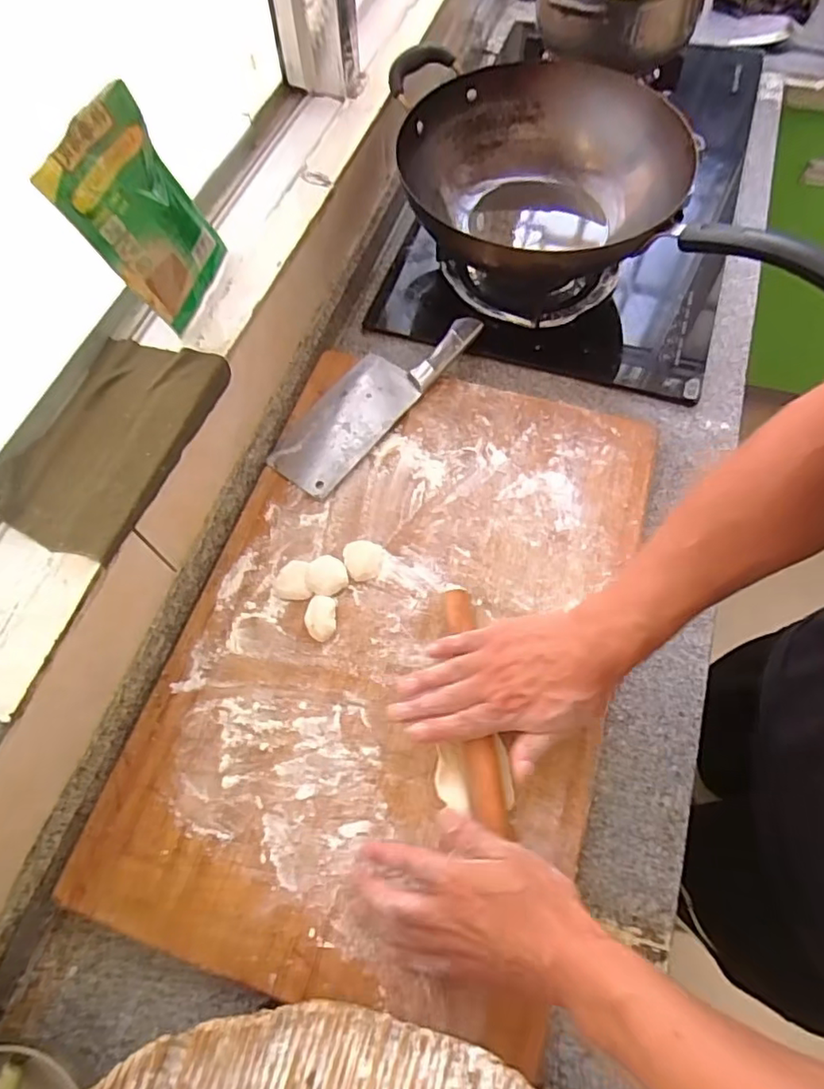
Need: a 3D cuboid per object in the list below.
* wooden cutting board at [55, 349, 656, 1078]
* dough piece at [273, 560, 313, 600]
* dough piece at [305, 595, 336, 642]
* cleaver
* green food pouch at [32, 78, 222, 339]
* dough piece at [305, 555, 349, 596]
[{"bbox_3d":[-0.009,0.080,0.554,0.378,0.025,0.573,16,68,7],"label":"wooden cutting board"},{"bbox_3d":[-0.116,0.035,0.568,0.036,0.014,0.039,-10,65,-1],"label":"dough piece"},{"bbox_3d":[-0.086,0.069,0.552,0.029,0.010,0.043,-6,65,1],"label":"dough piece"},{"bbox_3d":[-0.042,-0.172,0.654,0.090,0.018,0.272,36,72,17],"label":"cleaver"},{"bbox_3d":[-0.229,-0.283,0.510,0.018,0.155,0.114,6,65,29],"label":"green food pouch"},{"bbox_3d":[-0.083,0.030,0.568,0.039,0.011,0.040,-11,66,-2],"label":"dough piece"}]

